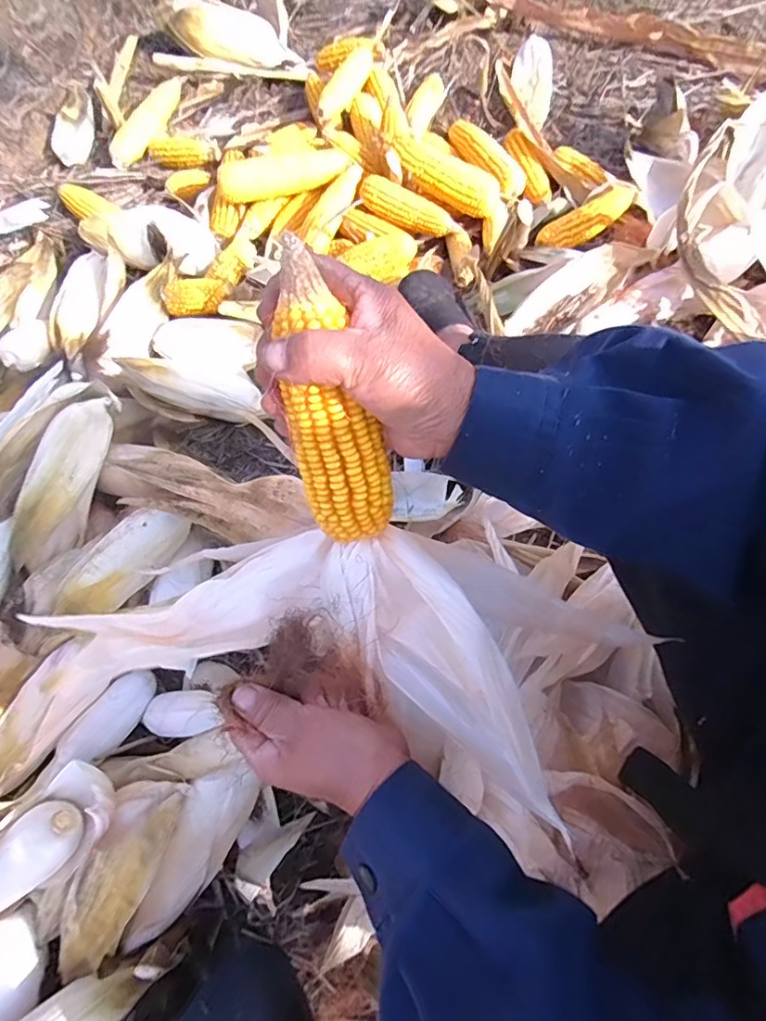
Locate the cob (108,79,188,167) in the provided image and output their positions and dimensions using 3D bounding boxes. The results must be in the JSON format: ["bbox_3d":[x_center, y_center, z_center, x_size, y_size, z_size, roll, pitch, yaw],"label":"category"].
[{"bbox_3d":[-0.399,-0.665,0.896,0.050,0.036,0.188,28,74,10],"label":"cob"}]

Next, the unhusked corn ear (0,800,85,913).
[{"bbox_3d":[-0.361,0.343,0.476,0.178,0.063,0.057,-41,74,4],"label":"unhusked corn ear"}]

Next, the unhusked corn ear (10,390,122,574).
[{"bbox_3d":[-0.368,-0.040,0.583,0.084,0.063,0.200,14,72,6],"label":"unhusked corn ear"}]

